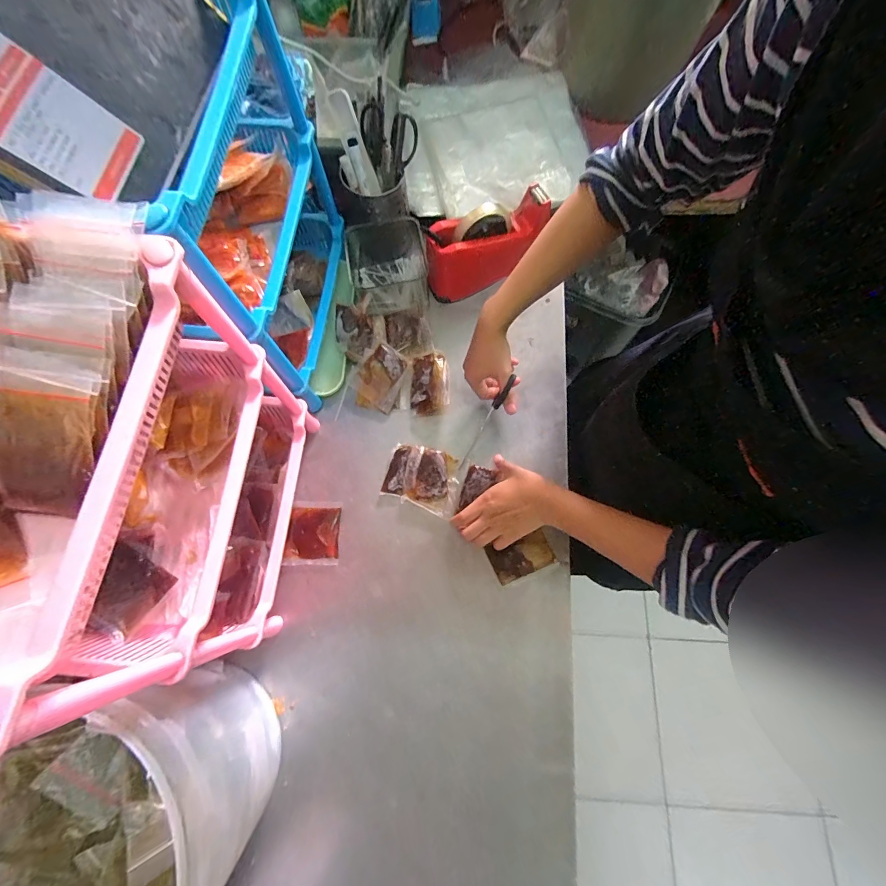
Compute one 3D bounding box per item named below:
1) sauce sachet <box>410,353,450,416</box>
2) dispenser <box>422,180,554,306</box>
[{"bbox_3d":[-0.022,-0.088,0.584,0.057,0.044,0.092,-3,72,0],"label":"sauce sachet"},{"bbox_3d":[0.066,-0.307,0.608,0.196,0.115,0.072,-24,73,-6],"label":"dispenser"}]

